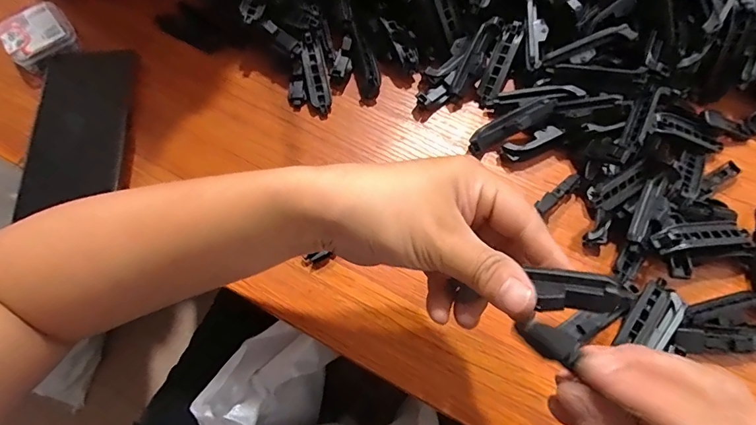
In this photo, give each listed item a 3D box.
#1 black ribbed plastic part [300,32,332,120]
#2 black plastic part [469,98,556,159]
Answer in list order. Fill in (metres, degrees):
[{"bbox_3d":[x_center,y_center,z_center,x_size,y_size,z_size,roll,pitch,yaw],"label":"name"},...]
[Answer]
[{"bbox_3d":[-0.054,-0.119,0.367,0.020,0.009,0.074,-10,85,-4],"label":"black ribbed plastic part"},{"bbox_3d":[0.107,-0.070,0.343,0.074,0.019,0.019,-30,69,7],"label":"black plastic part"}]

